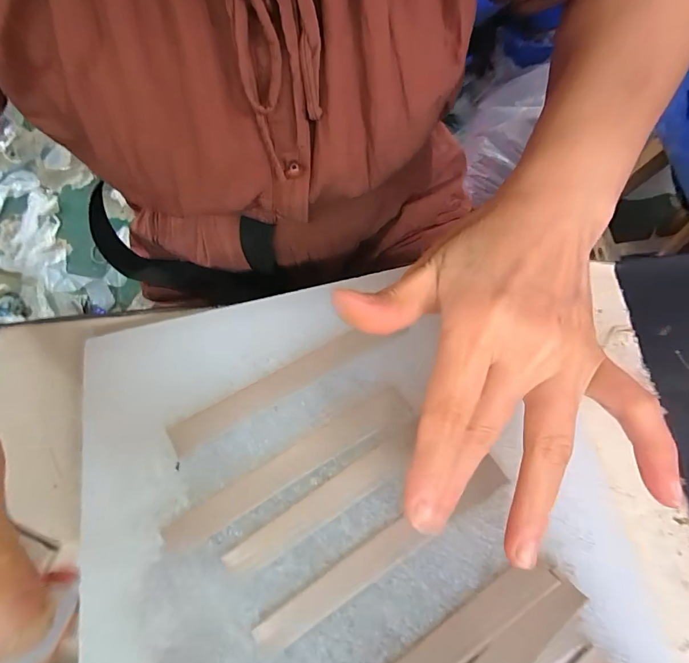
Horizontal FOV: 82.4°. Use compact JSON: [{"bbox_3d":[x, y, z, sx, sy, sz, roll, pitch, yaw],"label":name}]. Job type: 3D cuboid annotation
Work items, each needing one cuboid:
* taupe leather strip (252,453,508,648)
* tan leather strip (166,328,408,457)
[{"bbox_3d":[0.017,0.101,0.181,0.131,0.004,0.014,-34,72,-4],"label":"taupe leather strip"},{"bbox_3d":[-0.033,0.027,0.210,0.129,0.004,0.016,-28,71,-3],"label":"tan leather strip"}]

